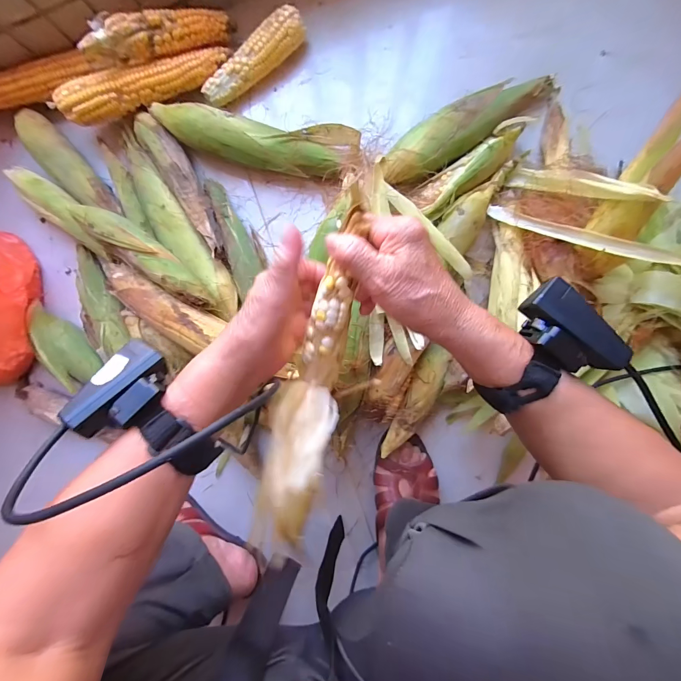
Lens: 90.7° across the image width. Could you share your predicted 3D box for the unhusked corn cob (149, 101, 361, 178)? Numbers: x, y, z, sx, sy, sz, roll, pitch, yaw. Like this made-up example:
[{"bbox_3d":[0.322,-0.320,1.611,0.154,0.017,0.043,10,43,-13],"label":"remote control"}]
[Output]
[{"bbox_3d":[-0.102,-0.252,0.425,0.246,0.044,0.066,7,95,3],"label":"unhusked corn cob"}]

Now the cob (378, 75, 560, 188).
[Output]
[{"bbox_3d":[0.158,-0.270,0.419,0.237,0.048,0.054,-33,92,5],"label":"cob"}]

